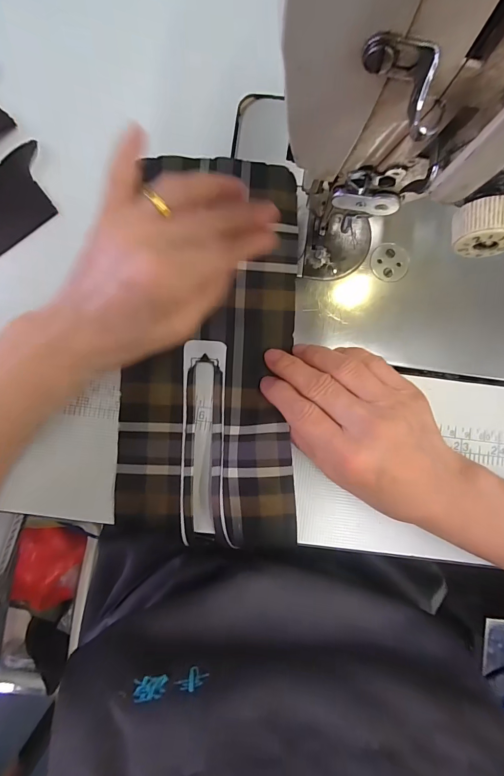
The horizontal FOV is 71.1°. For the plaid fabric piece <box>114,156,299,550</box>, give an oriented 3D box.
[{"bbox_3d":[-0.020,-0.029,0.232,0.118,0.017,0.254,9,84,-1],"label":"plaid fabric piece"}]

